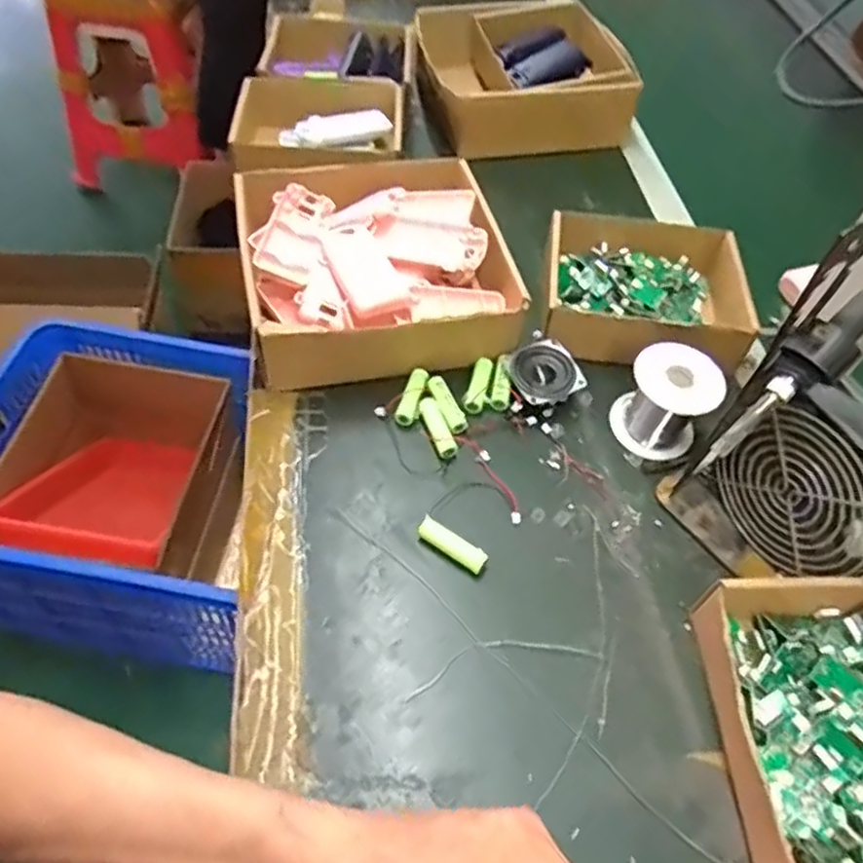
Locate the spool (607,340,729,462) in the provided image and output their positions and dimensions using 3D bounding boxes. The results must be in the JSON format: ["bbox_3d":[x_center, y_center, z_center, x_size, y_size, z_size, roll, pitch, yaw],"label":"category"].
[{"bbox_3d":[0.177,-0.023,0.522,0.064,0.069,0.057,26,56,15],"label":"spool"}]

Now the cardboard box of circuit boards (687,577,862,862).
[{"bbox_3d":[0.236,0.169,0.394,0.149,0.051,0.166,1,53,-2],"label":"cardboard box of circuit boards"}]

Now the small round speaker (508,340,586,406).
[{"bbox_3d":[0.090,-0.045,0.560,0.052,0.029,0.051,2,53,-2],"label":"small round speaker"}]

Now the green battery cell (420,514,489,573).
[{"bbox_3d":[0.014,0.078,0.472,0.050,0.015,0.015,30,57,18],"label":"green battery cell"}]

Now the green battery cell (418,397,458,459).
[{"bbox_3d":[0.004,-0.002,0.532,0.016,0.012,0.051,-18,56,-16],"label":"green battery cell"}]

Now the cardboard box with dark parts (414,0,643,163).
[{"bbox_3d":[0.100,-0.421,0.813,0.219,0.084,0.221,-6,54,-10],"label":"cardboard box with dark parts"}]

